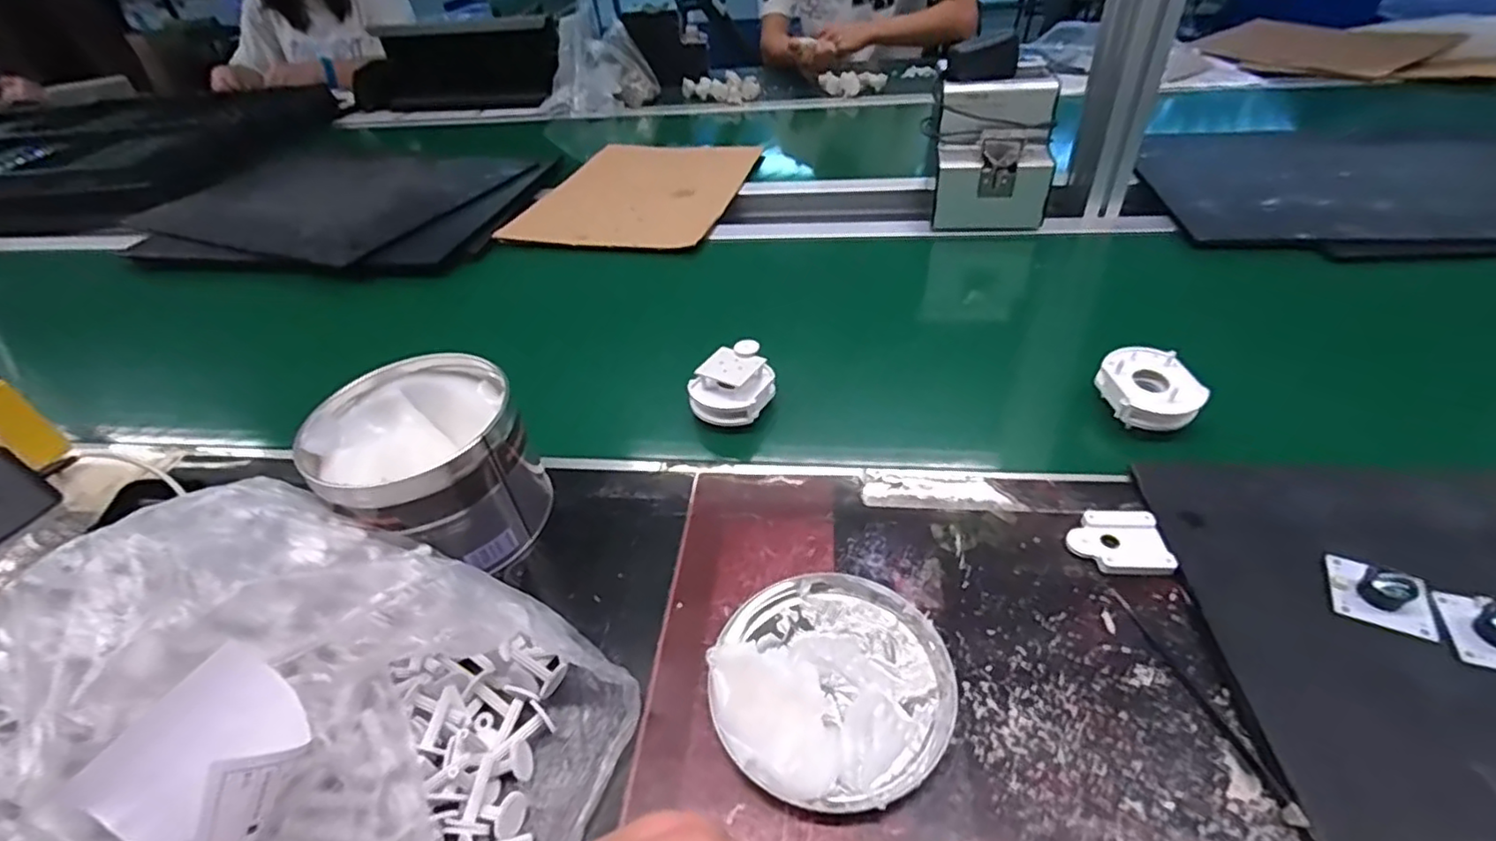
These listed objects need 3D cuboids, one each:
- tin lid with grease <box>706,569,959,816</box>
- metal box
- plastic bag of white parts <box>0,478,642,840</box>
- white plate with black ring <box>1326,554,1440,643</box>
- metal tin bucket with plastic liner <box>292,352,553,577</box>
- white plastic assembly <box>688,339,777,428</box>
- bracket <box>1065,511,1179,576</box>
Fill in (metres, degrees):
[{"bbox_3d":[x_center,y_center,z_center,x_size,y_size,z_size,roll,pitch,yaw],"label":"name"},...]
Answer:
[{"bbox_3d":[0.043,0.136,0.349,0.125,0.023,0.127,-3,40,3],"label":"tin lid with grease"},{"bbox_3d":[0.282,-0.304,0.746,0.127,0.136,0.083,5,41,12],"label":"metal box"},{"bbox_3d":[-0.222,0.142,0.301,0.287,0.110,0.213,9,42,16],"label":"plastic bag of white parts"},{"bbox_3d":[0.353,0.095,0.358,0.044,0.017,0.041,15,44,22],"label":"white plate with black ring"},{"bbox_3d":[-0.213,0.035,0.442,0.122,0.101,0.124,-3,40,3],"label":"metal tin bucket with plastic liner"},{"bbox_3d":[-0.010,-0.030,0.530,0.059,0.038,0.065,28,50,33],"label":"white plastic assembly"},{"bbox_3d":[0.231,0.076,0.406,0.054,0.010,0.047,1,41,7],"label":"bracket"}]

